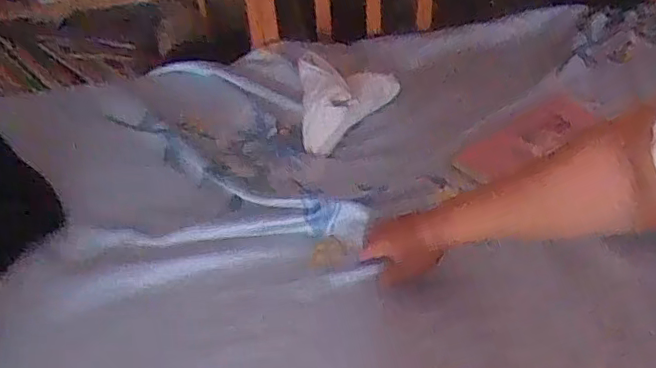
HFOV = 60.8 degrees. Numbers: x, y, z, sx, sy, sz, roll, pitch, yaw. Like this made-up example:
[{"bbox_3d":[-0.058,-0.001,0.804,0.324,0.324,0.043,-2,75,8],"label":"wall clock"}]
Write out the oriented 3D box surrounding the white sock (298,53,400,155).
[{"bbox_3d":[0.040,-0.137,0.911,0.170,0.083,0.177,-6,39,-2],"label":"white sock"}]

